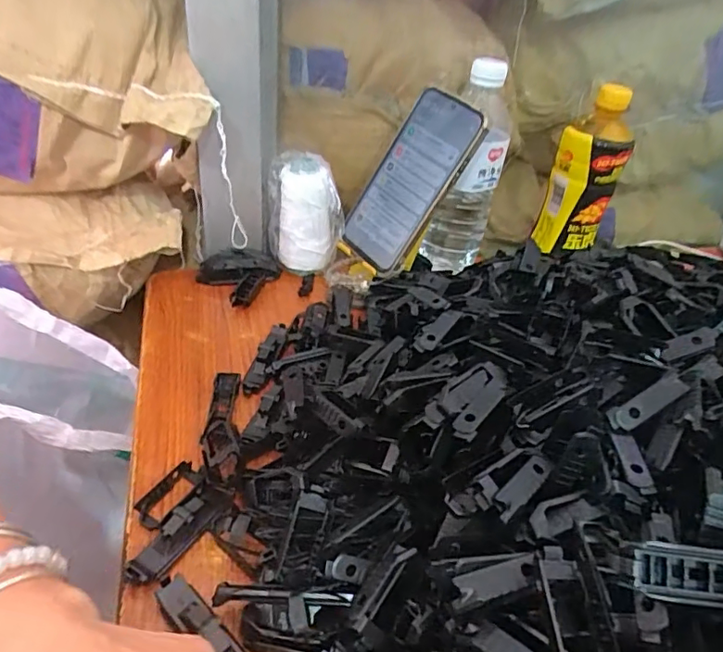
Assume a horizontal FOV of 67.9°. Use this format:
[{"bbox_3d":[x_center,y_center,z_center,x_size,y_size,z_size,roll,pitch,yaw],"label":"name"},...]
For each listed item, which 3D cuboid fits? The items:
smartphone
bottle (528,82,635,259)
[{"bbox_3d":[0.044,-0.133,0.500,0.014,0.161,0.082,10,27,-51],"label":"smartphone"},{"bbox_3d":[0.232,-0.157,0.557,0.066,0.160,0.063,20,39,16],"label":"bottle"}]

